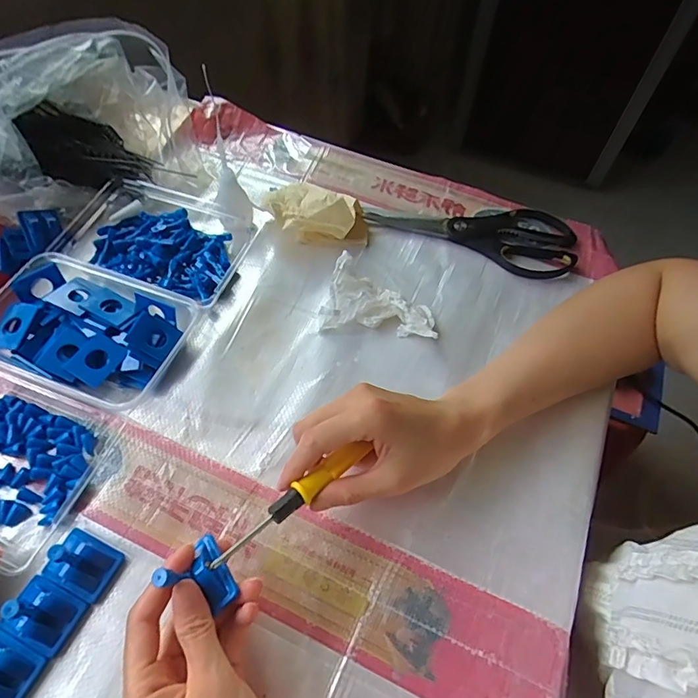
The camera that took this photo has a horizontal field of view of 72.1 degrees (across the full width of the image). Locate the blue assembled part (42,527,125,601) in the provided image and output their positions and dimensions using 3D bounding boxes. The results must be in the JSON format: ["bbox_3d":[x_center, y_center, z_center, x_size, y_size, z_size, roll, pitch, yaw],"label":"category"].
[{"bbox_3d":[-0.181,0.138,0.314,0.042,0.043,0.033,23,60,12],"label":"blue assembled part"}]

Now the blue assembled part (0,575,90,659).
[{"bbox_3d":[-0.196,0.163,0.298,0.040,0.042,0.034,23,59,11],"label":"blue assembled part"}]

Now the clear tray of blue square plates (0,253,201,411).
[{"bbox_3d":[-0.227,-0.016,0.410,0.159,0.033,0.110,18,59,9],"label":"clear tray of blue square plates"}]

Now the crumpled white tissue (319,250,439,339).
[{"bbox_3d":[0.029,-0.044,0.438,0.105,0.044,0.055,6,58,1],"label":"crumpled white tissue"}]

